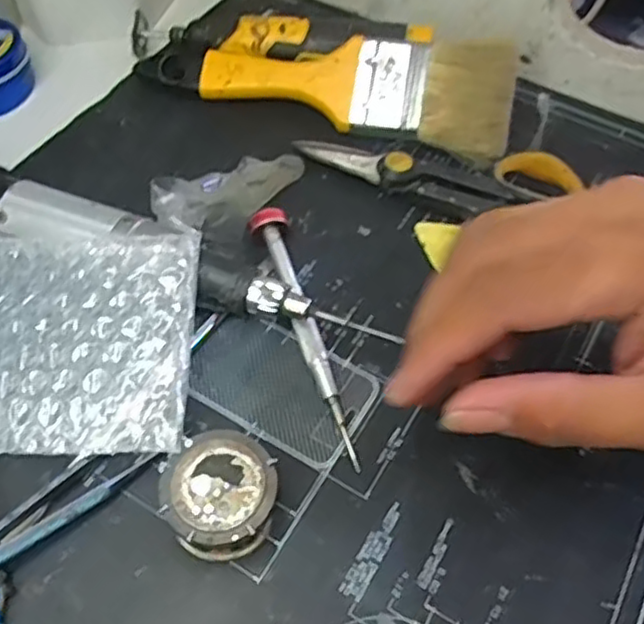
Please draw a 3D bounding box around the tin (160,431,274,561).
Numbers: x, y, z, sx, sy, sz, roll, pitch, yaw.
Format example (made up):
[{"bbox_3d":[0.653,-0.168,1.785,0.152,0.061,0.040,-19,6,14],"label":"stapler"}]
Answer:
[{"bbox_3d":[-0.036,0.064,0.240,0.037,0.023,0.038,1,56,-2],"label":"tin"}]

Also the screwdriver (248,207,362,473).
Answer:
[{"bbox_3d":[-0.007,0.007,0.284,0.016,0.015,0.119,-14,58,-12],"label":"screwdriver"}]

